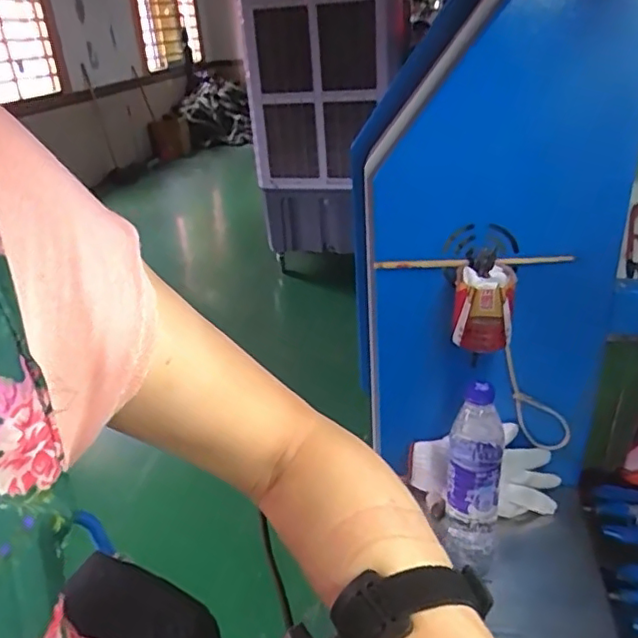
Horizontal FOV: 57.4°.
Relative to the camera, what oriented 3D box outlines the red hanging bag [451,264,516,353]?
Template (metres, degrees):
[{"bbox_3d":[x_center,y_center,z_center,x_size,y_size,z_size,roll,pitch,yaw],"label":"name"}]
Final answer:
[{"bbox_3d":[0.188,-0.013,0.668,0.063,0.085,0.060,4,29,13],"label":"red hanging bag"}]

